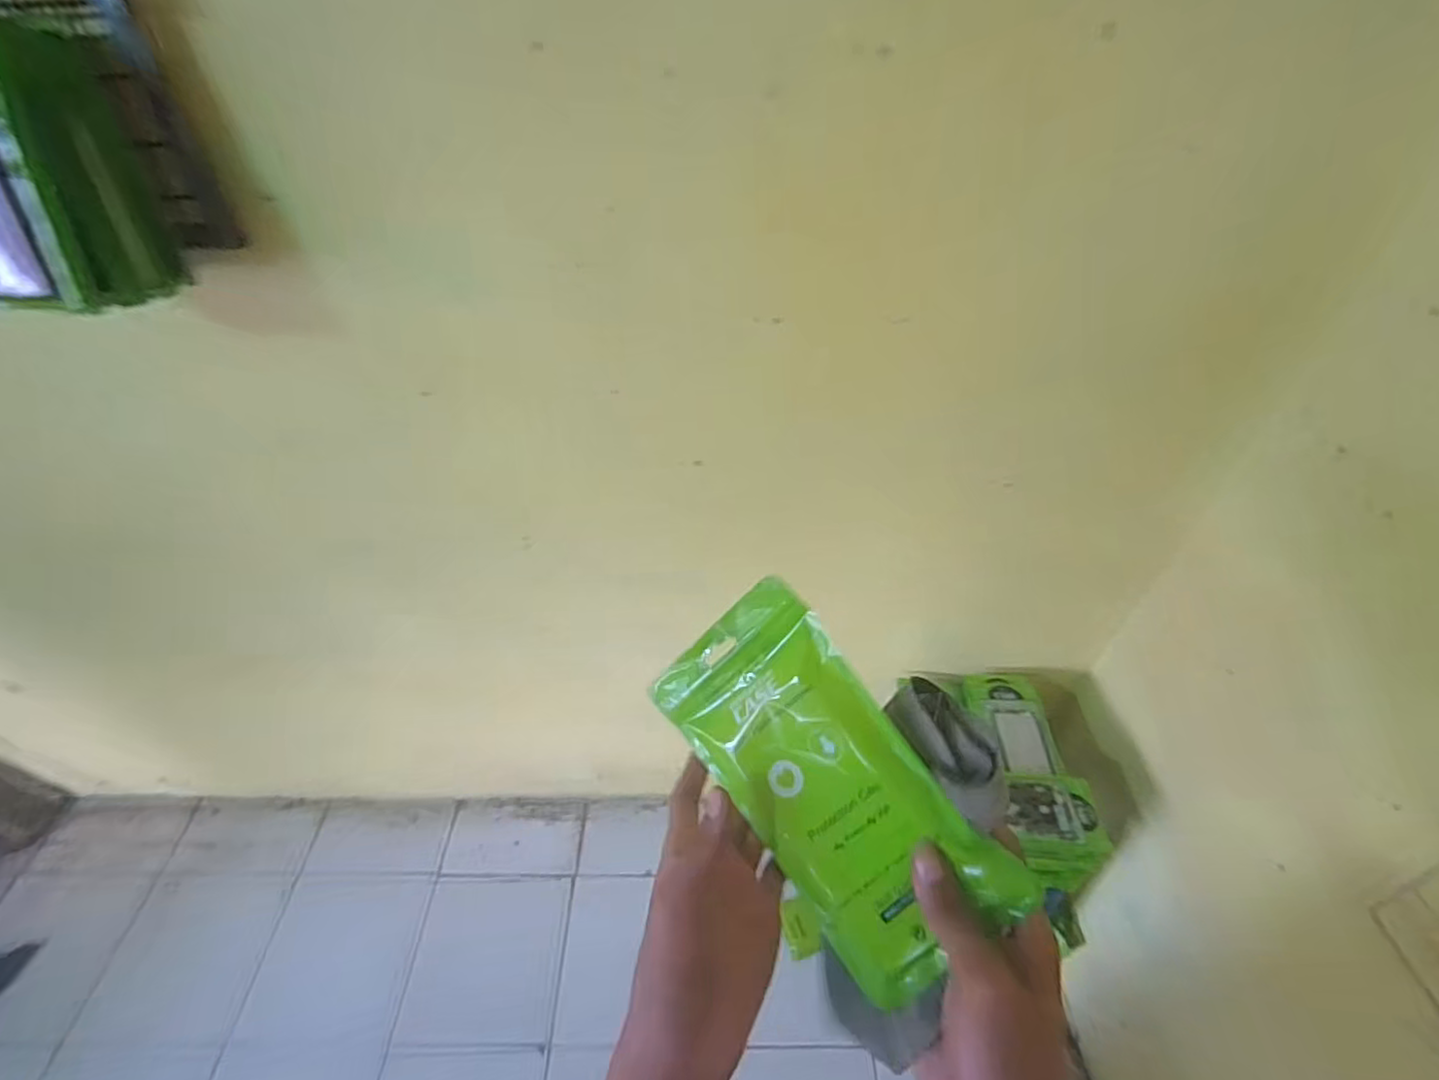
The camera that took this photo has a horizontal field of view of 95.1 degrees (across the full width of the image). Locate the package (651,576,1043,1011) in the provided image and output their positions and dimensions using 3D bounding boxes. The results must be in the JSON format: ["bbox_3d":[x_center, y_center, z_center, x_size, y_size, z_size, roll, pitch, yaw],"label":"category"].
[{"bbox_3d":[0.057,0.132,0.358,0.104,0.009,0.205,-43,75,16],"label":"package"}]

